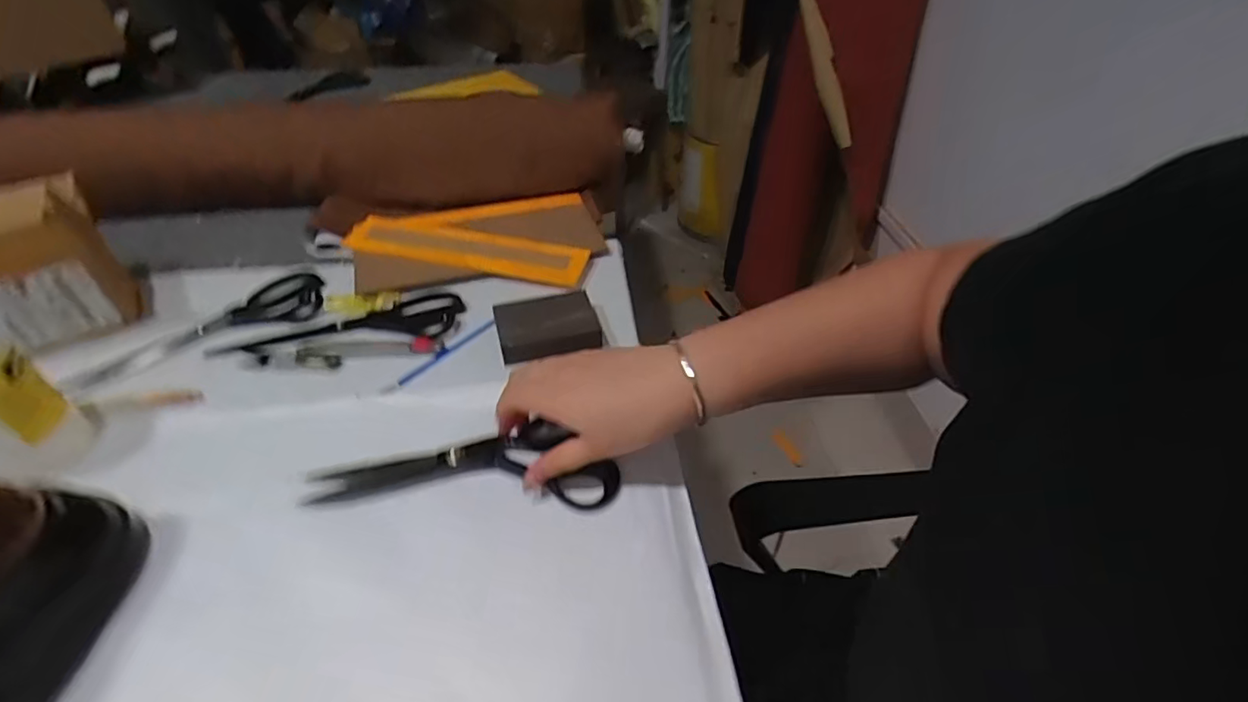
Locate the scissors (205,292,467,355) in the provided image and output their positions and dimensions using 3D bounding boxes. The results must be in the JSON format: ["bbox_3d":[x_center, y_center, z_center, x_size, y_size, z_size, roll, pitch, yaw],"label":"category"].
[{"bbox_3d":[-0.290,-0.028,0.600,0.236,0.014,0.067,-6,44,-6],"label":"scissors"}]

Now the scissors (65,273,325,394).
[{"bbox_3d":[-0.425,-0.024,0.591,0.225,0.017,0.078,-24,48,-23],"label":"scissors"}]

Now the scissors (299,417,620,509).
[{"bbox_3d":[-0.125,0.094,0.461,0.237,0.018,0.073,-3,45,-2],"label":"scissors"}]

